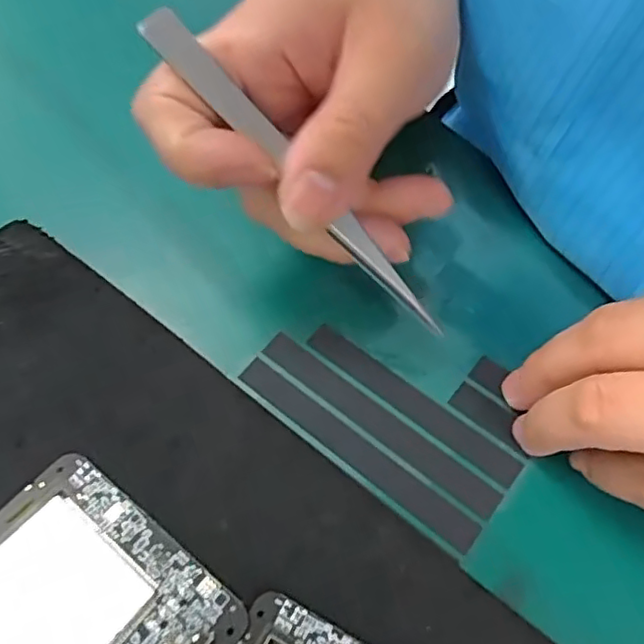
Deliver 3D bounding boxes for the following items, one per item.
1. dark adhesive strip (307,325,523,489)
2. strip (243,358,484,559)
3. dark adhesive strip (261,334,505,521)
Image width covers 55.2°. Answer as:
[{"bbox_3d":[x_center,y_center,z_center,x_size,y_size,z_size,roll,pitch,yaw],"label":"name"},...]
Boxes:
[{"bbox_3d":[0.029,0.025,0.205,0.080,0.004,0.010,35,70,18],"label":"dark adhesive strip"},{"bbox_3d":[0.009,0.040,0.196,0.089,0.004,0.011,34,70,18],"label":"strip"},{"bbox_3d":[0.017,0.031,0.201,0.089,0.004,0.010,35,70,18],"label":"dark adhesive strip"}]

